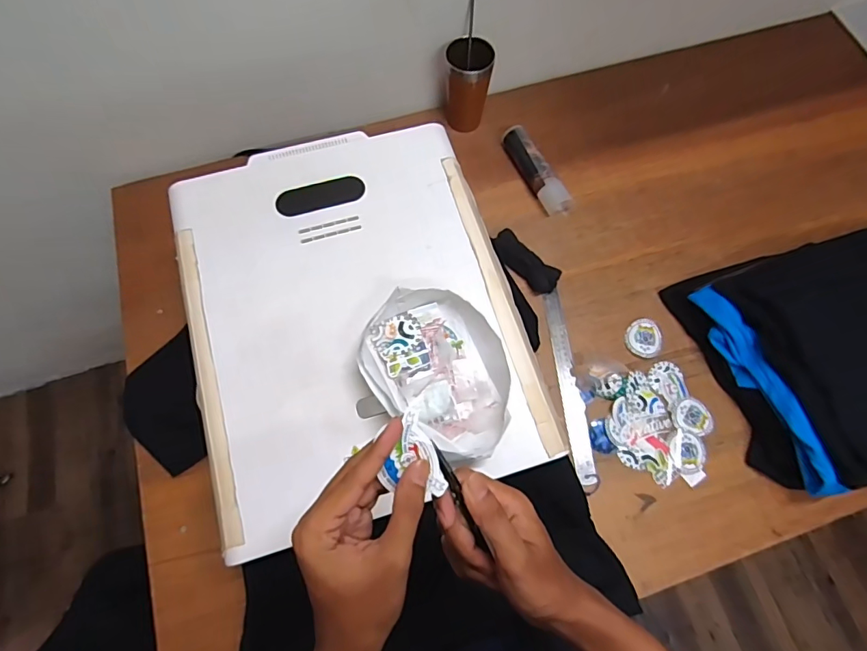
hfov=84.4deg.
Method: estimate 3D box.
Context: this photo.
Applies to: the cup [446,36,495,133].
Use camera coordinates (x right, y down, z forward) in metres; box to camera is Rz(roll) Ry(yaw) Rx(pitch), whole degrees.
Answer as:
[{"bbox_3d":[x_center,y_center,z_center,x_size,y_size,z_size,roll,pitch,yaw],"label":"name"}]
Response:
[{"bbox_3d":[0.061,-0.431,0.852,0.071,0.140,0.073,1,68,-2],"label":"cup"}]

